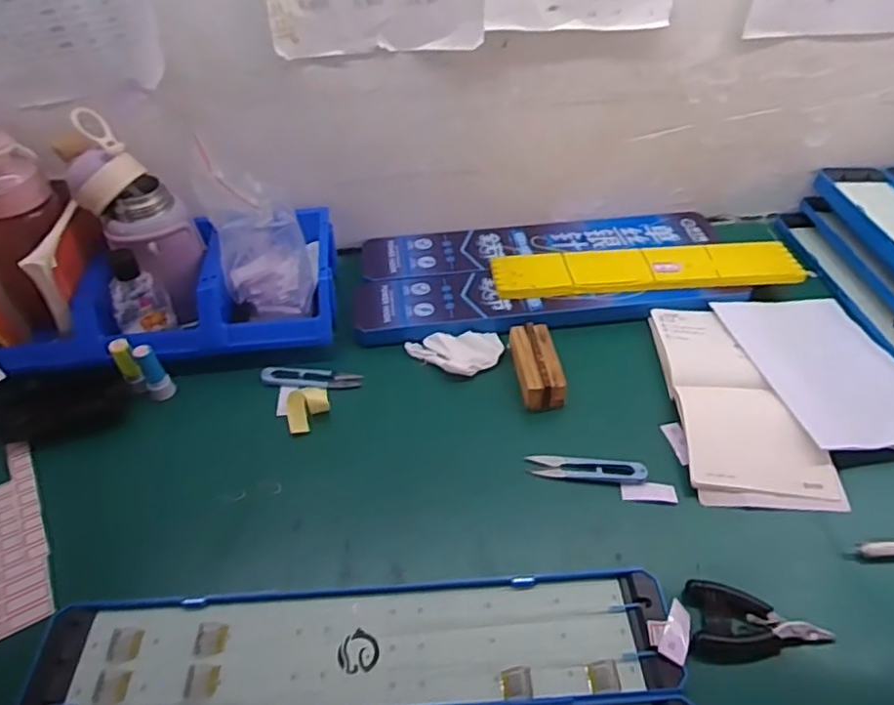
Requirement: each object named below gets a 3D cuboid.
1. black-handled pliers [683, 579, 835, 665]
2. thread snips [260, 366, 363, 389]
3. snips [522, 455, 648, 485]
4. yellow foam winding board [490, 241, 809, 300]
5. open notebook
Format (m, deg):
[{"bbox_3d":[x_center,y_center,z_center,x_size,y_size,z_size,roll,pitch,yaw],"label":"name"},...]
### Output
[{"bbox_3d":[0.223,0.201,0.443,0.096,0.011,0.054,12,47,12],"label":"black-handled pliers"},{"bbox_3d":[-0.137,0.026,0.624,0.098,0.014,0.023,-2,46,-2],"label":"thread snips"},{"bbox_3d":[0.125,0.102,0.547,0.102,0.009,0.022,5,46,5],"label":"snips"},{"bbox_3d":[0.231,-0.099,0.705,0.351,0.020,0.070,-4,46,-3],"label":"yellow foam winding board"},{"bbox_3d":[0.276,0.041,0.593,0.123,0.024,0.232,-1,46,0],"label":"open notebook"}]

